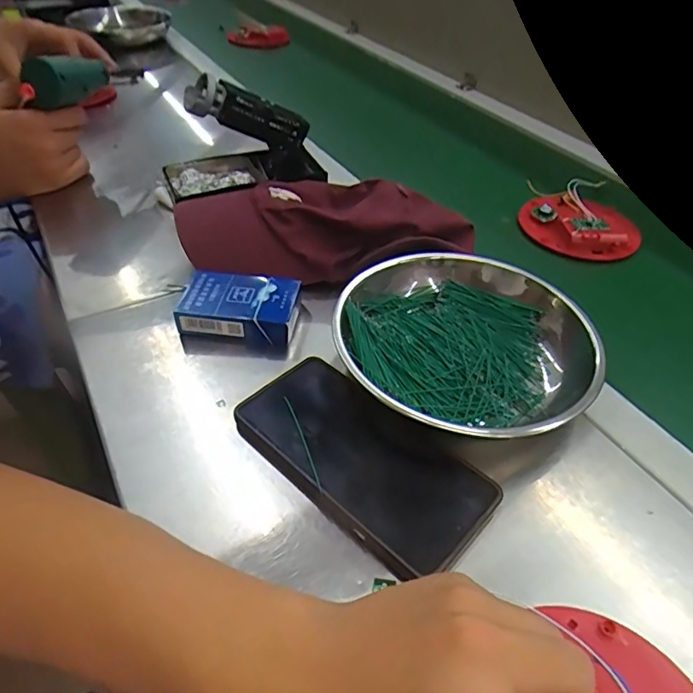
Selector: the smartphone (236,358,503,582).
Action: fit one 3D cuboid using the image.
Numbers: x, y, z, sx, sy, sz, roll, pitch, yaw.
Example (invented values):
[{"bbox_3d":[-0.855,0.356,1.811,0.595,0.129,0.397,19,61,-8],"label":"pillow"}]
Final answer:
[{"bbox_3d":[0.010,0.067,0.325,0.162,0.009,0.089,32,47,29],"label":"smartphone"}]

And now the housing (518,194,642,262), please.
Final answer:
[{"bbox_3d":[0.250,-0.133,0.554,0.116,0.027,0.097,10,45,8],"label":"housing"}]

